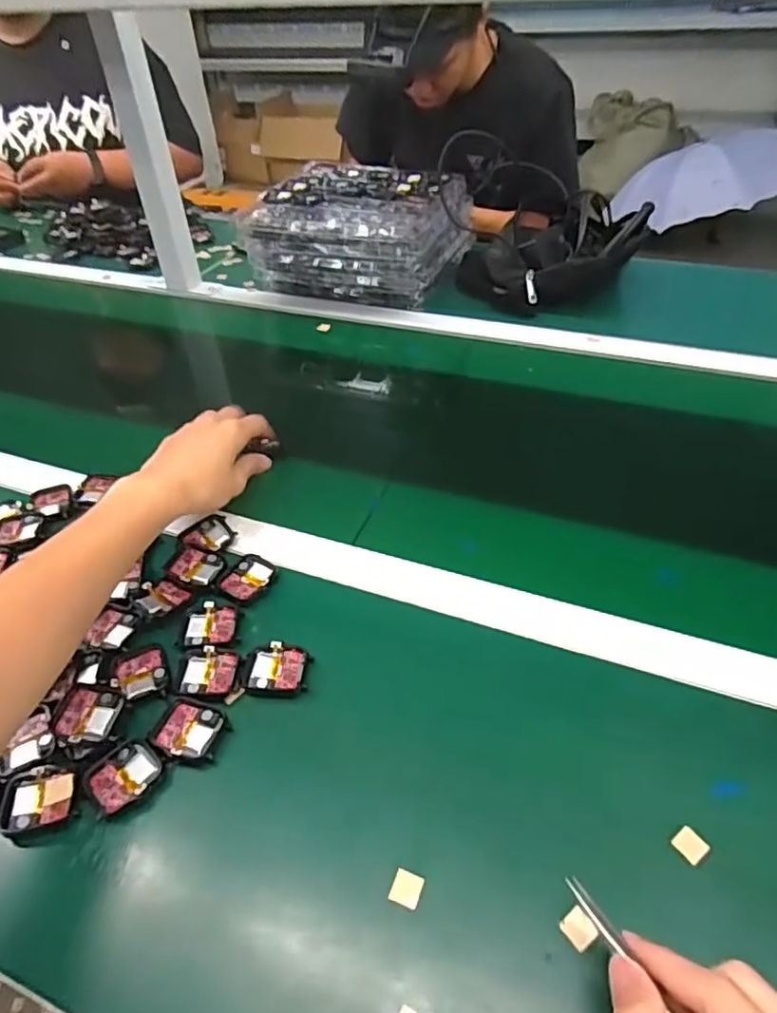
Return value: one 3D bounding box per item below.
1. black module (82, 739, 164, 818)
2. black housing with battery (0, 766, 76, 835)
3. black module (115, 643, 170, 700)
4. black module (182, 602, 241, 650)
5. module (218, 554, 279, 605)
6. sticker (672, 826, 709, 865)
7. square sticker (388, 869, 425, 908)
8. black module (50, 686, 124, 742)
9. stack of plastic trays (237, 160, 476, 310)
[{"bbox_3d":[-0.167,0.170,0.388,0.045,0.006,0.037,-34,51,-28],"label":"black module"},{"bbox_3d":[-0.216,0.181,0.382,0.043,0.006,0.037,-9,43,-5],"label":"black housing with battery"},{"bbox_3d":[-0.176,0.117,0.441,0.033,0.007,0.044,-22,46,-18],"label":"black module"},{"bbox_3d":[-0.134,0.090,0.468,0.041,0.005,0.039,-8,43,-3],"label":"black module"},{"bbox_3d":[-0.114,0.057,0.501,0.038,0.004,0.047,19,48,23],"label":"module"},{"bbox_3d":[0.171,0.191,0.347,0.015,0.004,0.016,-28,48,-23],"label":"sticker"},{"bbox_3d":[0.010,0.211,0.340,0.016,0.004,0.017,14,46,19],"label":"square sticker"},{"bbox_3d":[-0.200,0.139,0.413,0.042,0.010,0.035,3,44,8],"label":"black module"},{"bbox_3d":[-0.038,-0.417,0.936,0.282,0.121,0.283,10,44,15],"label":"stack of plastic trays"}]

